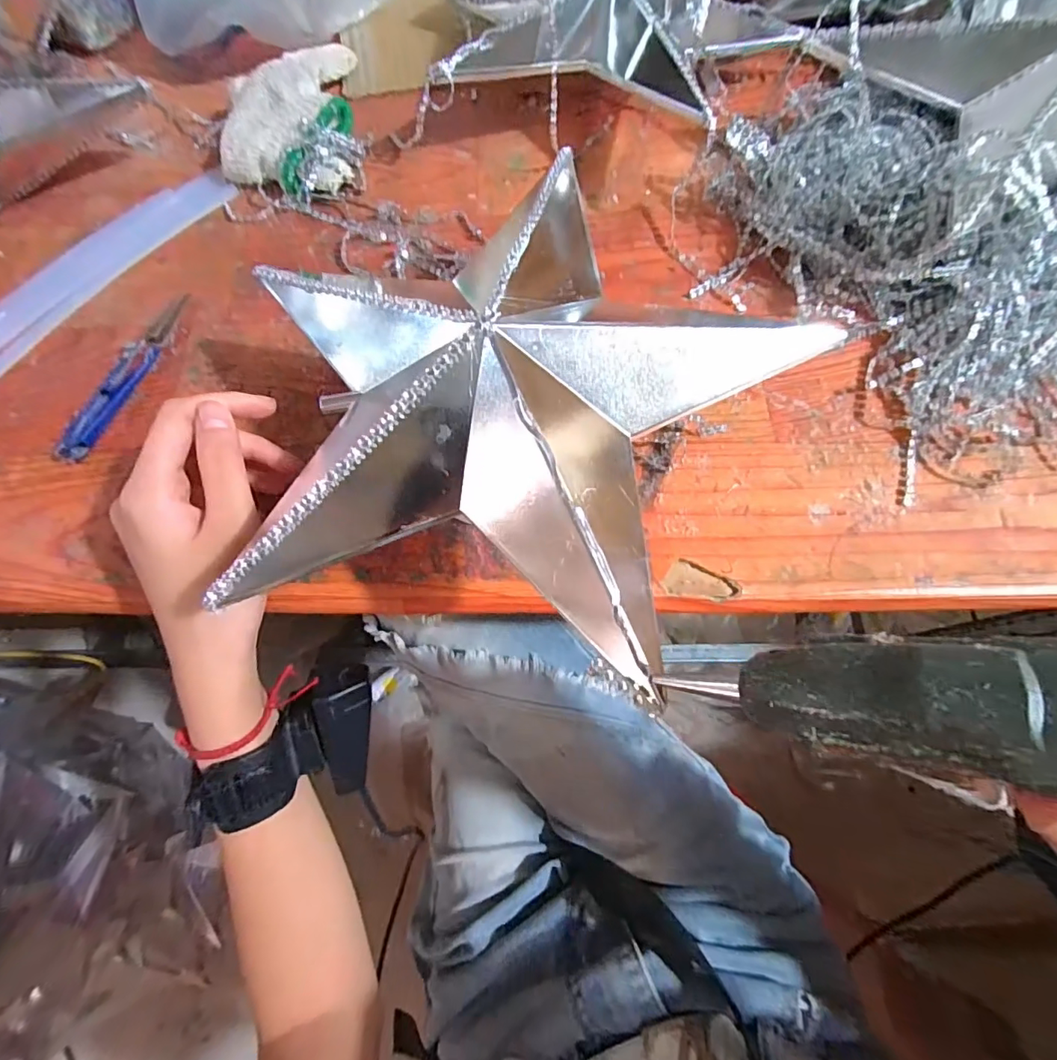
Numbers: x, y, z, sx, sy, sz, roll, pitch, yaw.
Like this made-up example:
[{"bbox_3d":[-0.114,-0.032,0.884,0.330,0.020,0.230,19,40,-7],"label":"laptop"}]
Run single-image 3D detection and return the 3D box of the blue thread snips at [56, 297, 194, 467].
[{"bbox_3d":[-0.238,-0.092,0.306,0.019,0.008,0.119,18,72,8],"label":"blue thread snips"}]

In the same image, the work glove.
[{"bbox_3d":[-0.166,-0.289,0.360,0.082,0.026,0.134,-7,71,-1],"label":"work glove"}]

